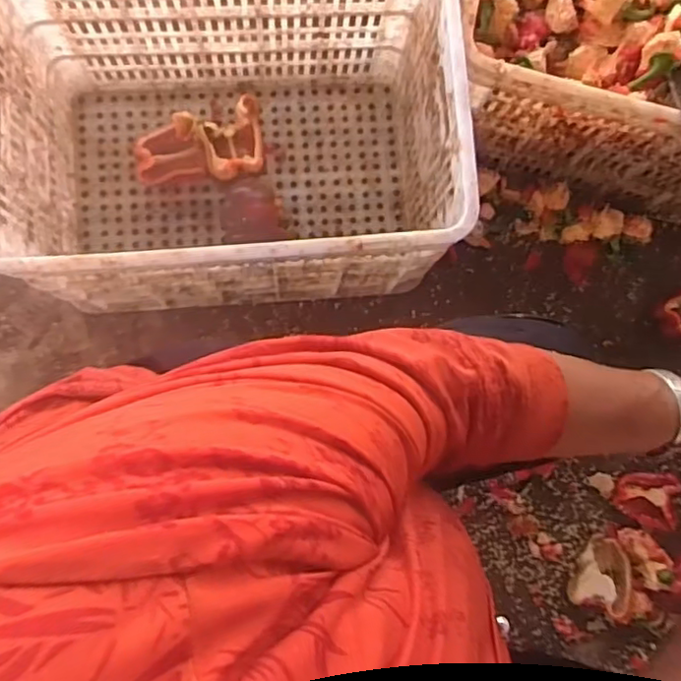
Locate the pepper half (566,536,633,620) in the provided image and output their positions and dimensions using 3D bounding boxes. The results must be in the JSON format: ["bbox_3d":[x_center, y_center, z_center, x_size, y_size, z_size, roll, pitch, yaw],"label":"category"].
[{"bbox_3d":[0.385,0.345,0.931,0.085,0.040,0.105,14,83,-5],"label":"pepper half"}]

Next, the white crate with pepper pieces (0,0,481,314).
[{"bbox_3d":[-0.138,-0.247,0.815,0.519,0.307,0.359,-4,85,-7],"label":"white crate with pepper pieces"}]

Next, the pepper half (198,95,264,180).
[{"bbox_3d":[-0.156,-0.290,0.928,0.093,0.061,0.117,-15,85,-7],"label":"pepper half"}]

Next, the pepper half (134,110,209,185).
[{"bbox_3d":[-0.252,-0.276,0.928,0.103,0.050,0.091,-13,86,-8],"label":"pepper half"}]

